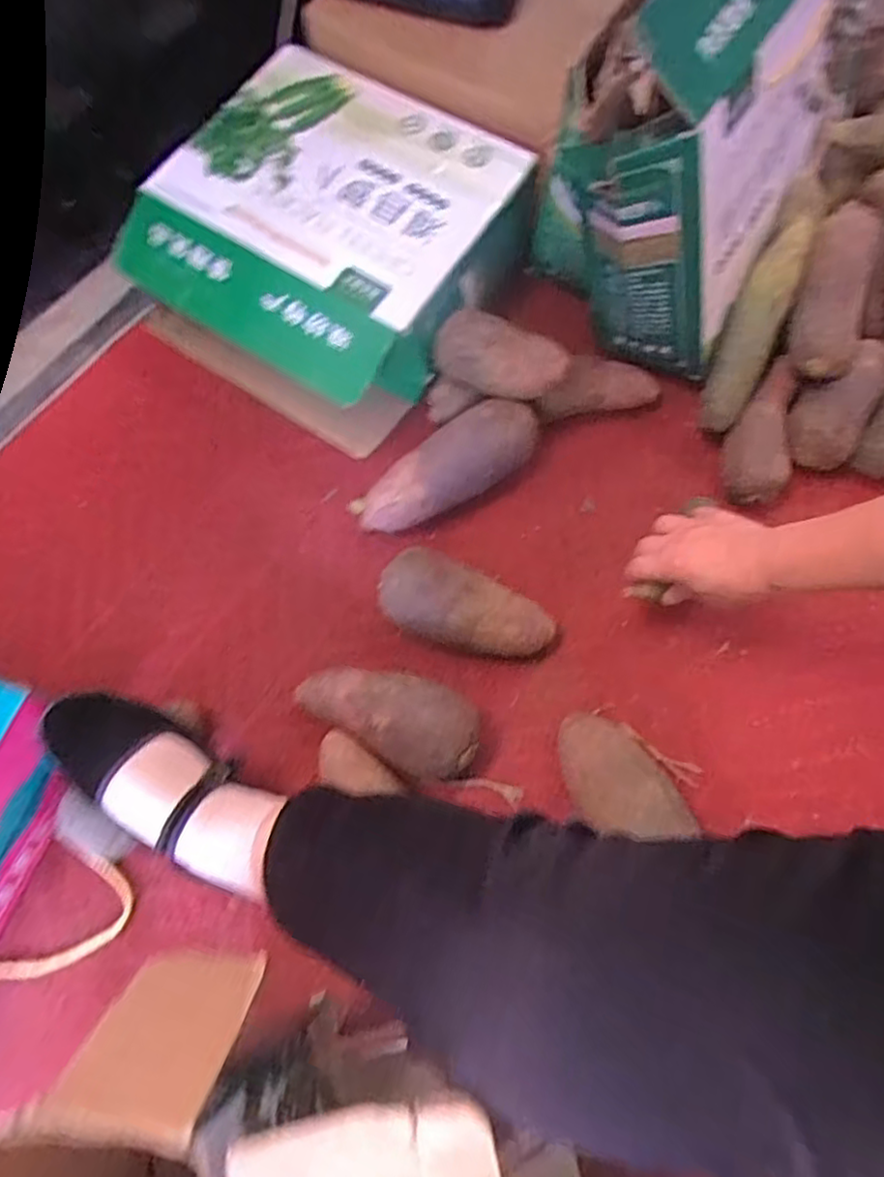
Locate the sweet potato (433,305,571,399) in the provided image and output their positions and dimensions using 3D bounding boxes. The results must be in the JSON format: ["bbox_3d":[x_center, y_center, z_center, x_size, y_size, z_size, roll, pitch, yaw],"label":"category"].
[{"bbox_3d":[0.060,-0.236,0.690,0.137,0.065,0.063,23,71,10],"label":"sweet potato"}]

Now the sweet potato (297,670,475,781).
[{"bbox_3d":[-0.049,0.114,0.620,0.174,0.077,0.083,23,71,10],"label":"sweet potato"}]

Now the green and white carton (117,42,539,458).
[{"bbox_3d":[-0.124,-0.390,0.778,0.370,0.153,0.348,32,73,13],"label":"green and white carton"}]

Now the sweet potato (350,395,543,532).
[{"bbox_3d":[0.009,-0.124,0.716,0.208,0.069,0.076,-28,70,-9],"label":"sweet potato"}]

